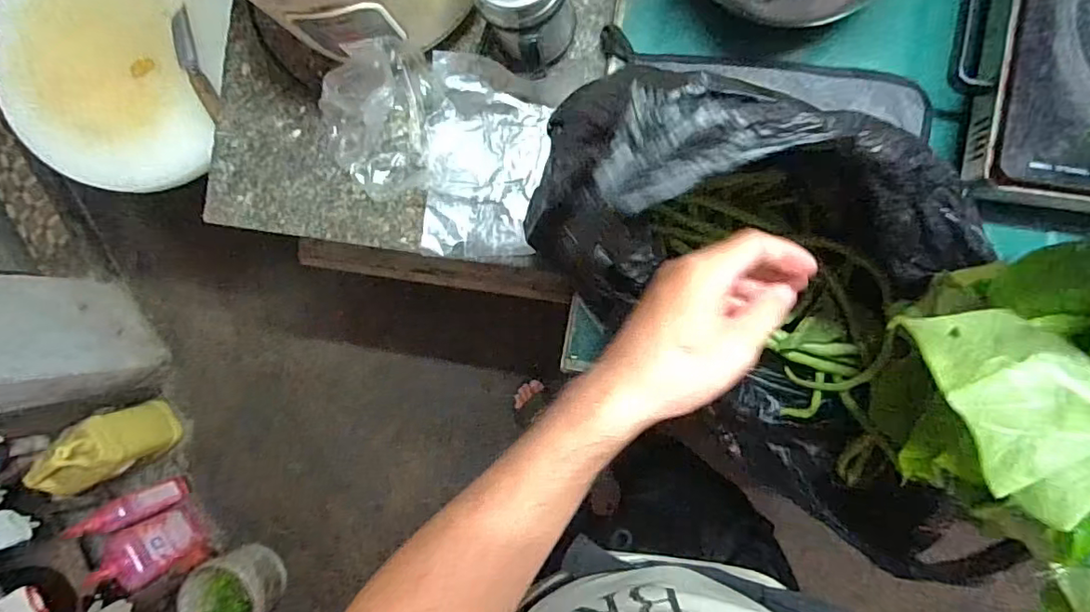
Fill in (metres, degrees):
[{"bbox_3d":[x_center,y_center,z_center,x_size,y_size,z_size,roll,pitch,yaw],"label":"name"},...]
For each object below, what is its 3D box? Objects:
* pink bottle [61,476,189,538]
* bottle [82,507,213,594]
[{"bbox_3d":[-1.003,0.492,1.346,0.099,0.245,0.071,-18,88,7],"label":"pink bottle"},{"bbox_3d":[-0.965,0.599,1.364,0.065,0.239,0.149,-23,85,28],"label":"bottle"}]

